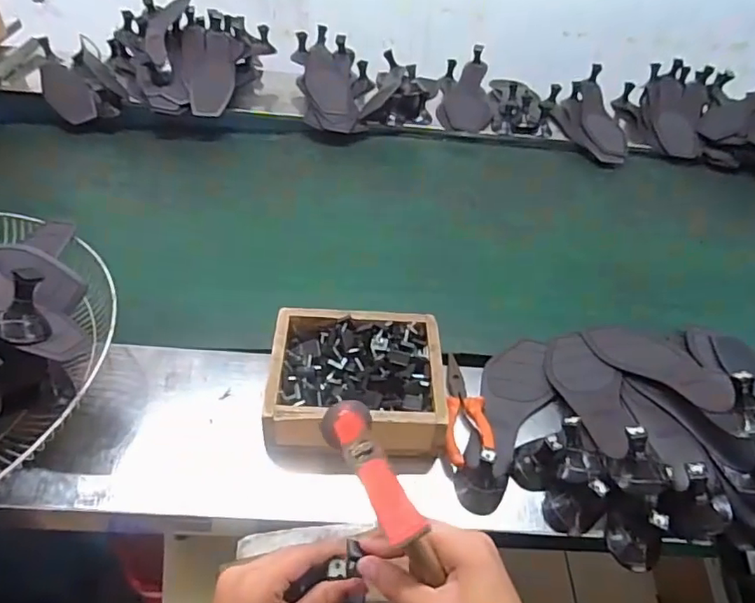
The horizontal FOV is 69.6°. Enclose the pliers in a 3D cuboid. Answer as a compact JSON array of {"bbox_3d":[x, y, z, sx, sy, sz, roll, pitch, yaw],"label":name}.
[{"bbox_3d":[0.100,0.112,0.593,0.049,0.020,0.148,8,45,1],"label":"pliers"}]

